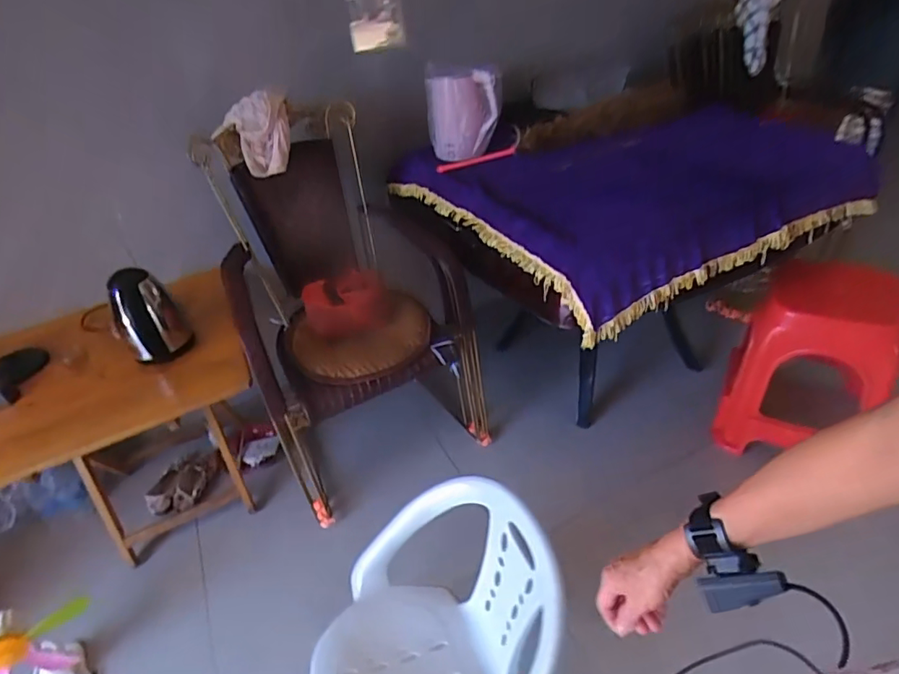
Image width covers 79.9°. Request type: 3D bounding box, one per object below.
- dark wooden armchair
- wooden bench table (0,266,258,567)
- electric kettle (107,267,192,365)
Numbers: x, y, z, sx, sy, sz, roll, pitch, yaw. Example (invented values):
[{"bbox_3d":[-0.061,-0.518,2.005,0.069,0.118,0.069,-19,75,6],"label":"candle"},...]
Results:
[{"bbox_3d":[-0.284,-0.074,1.488,0.604,0.910,0.566,-24,39,-21],"label":"dark wooden armchair"},{"bbox_3d":[-0.847,0.263,1.467,0.686,0.510,0.538,-20,38,-17],"label":"wooden bench table"},{"bbox_3d":[-0.737,-0.048,1.314,0.146,0.212,0.124,-30,42,-28],"label":"electric kettle"}]

